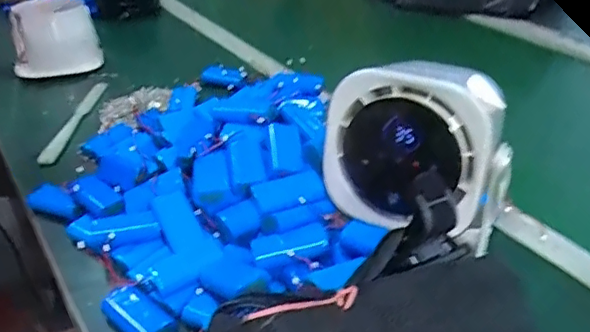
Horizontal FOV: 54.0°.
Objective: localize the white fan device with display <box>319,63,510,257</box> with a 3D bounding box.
[{"bbox_3d":[0.102,-0.010,0.502,0.153,0.144,0.058,16,39,27],"label":"white fan device with display"}]

